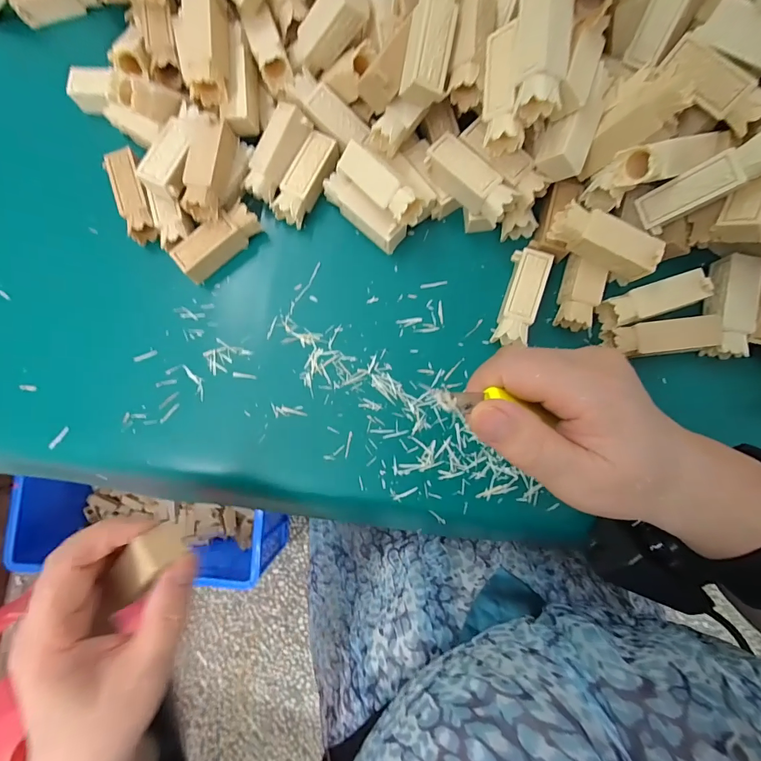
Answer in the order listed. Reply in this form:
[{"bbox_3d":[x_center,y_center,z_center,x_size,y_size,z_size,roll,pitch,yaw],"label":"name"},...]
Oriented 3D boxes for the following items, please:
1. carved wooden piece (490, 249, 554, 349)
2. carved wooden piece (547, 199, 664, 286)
[{"bbox_3d":[0.091,-0.053,0.258,0.023,0.020,0.062,14,85,5],"label":"carved wooden piece"},{"bbox_3d":[0.133,-0.083,0.237,0.062,0.024,0.022,27,86,6],"label":"carved wooden piece"}]

